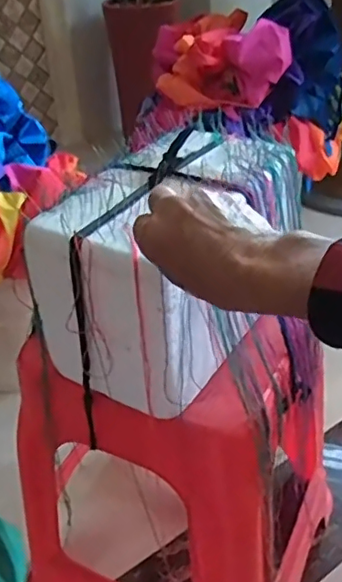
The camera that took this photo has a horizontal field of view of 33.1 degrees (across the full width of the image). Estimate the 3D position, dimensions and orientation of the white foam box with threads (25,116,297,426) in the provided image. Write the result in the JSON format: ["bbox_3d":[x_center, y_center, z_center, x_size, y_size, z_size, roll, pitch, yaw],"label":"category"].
[{"bbox_3d":[0.014,-0.034,0.594,0.177,0.187,0.263,21,42,30],"label":"white foam box with threads"}]

